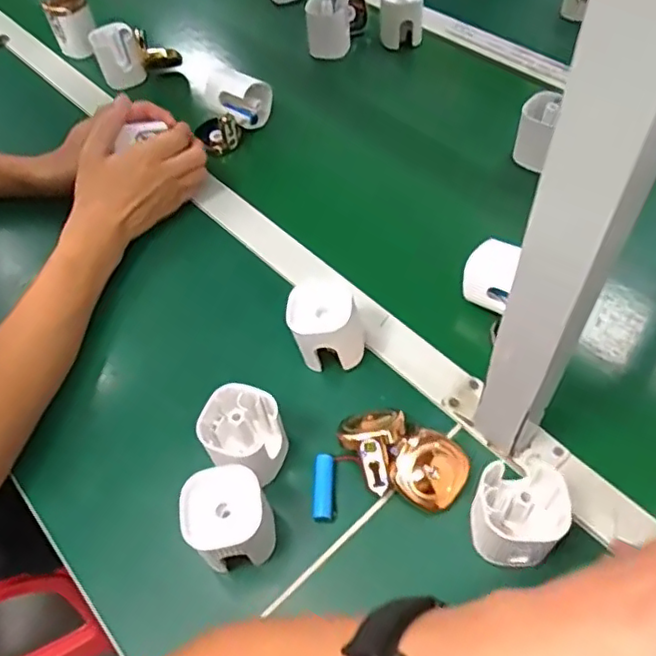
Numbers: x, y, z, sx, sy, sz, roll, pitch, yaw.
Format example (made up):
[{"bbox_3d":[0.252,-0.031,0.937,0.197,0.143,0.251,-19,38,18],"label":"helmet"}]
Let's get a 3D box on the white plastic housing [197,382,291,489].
[{"bbox_3d":[-0.064,0.082,0.455,0.058,0.060,0.056,0,55,0],"label":"white plastic housing"}]

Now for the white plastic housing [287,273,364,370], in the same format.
[{"bbox_3d":[-0.001,-0.002,0.517,0.066,0.058,0.057,-5,55,-3],"label":"white plastic housing"}]

